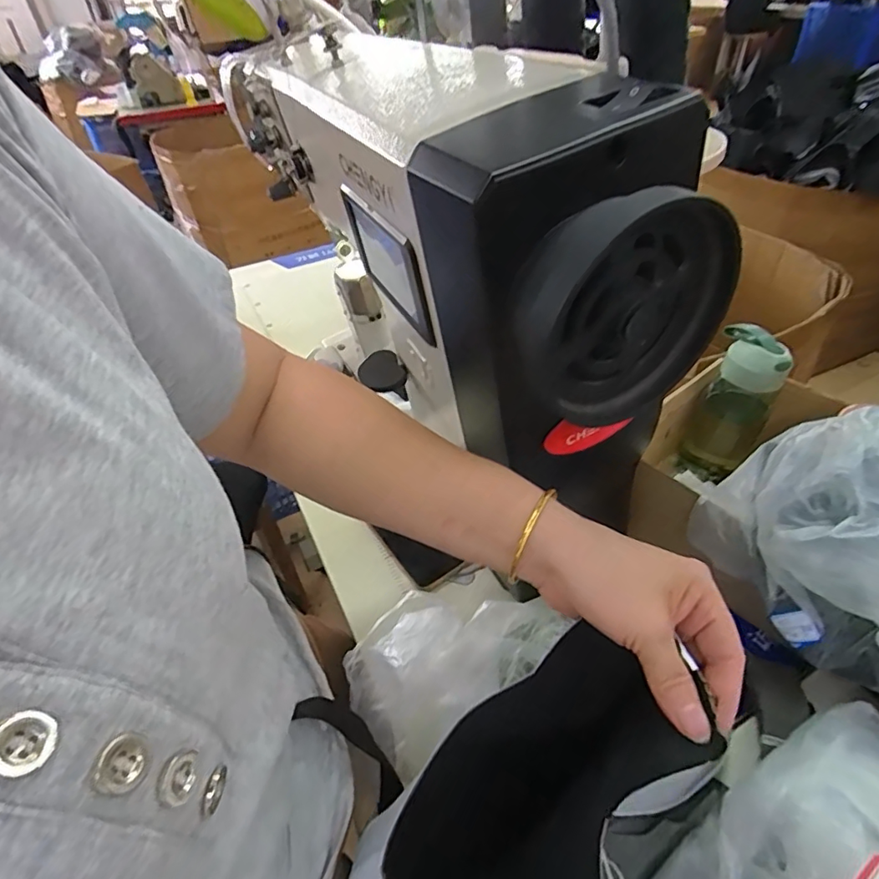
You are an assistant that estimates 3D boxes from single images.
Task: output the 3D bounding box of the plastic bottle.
[{"bbox_3d":[0.333,-0.031,0.607,0.072,0.191,0.061,21,48,26],"label":"plastic bottle"}]

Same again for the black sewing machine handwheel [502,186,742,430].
[{"bbox_3d":[0.089,-0.064,0.262,0.112,0.105,0.041,-18,44,-14],"label":"black sewing machine handwheel"}]

